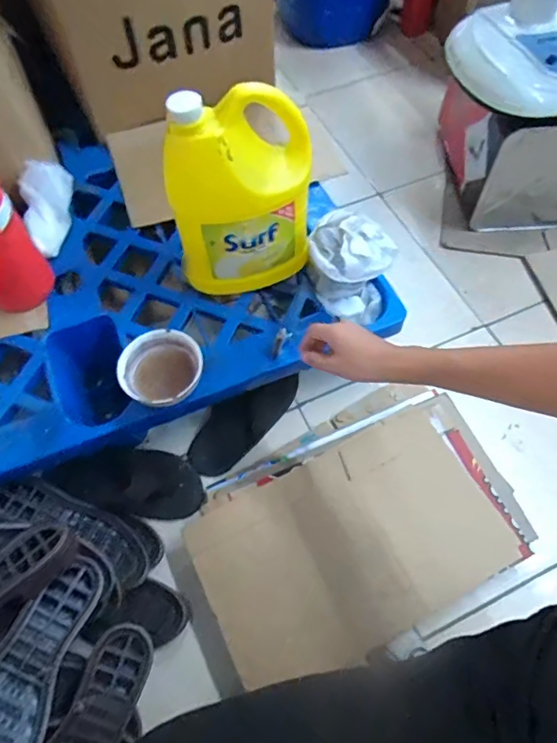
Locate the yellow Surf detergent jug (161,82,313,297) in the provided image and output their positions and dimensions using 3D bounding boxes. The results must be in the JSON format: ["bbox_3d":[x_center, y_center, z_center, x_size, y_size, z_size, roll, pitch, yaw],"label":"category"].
[{"bbox_3d":[-0.049,-0.238,0.696,0.189,0.286,0.096,-2,61,0],"label":"yellow Surf detergent jug"}]

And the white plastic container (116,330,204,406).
[{"bbox_3d":[-0.168,0.005,0.714,0.115,0.071,0.115,15,62,9],"label":"white plastic container"}]

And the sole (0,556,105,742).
[{"bbox_3d":[-0.279,0.334,0.546,0.089,0.032,0.251,27,46,-8],"label":"sole"}]

